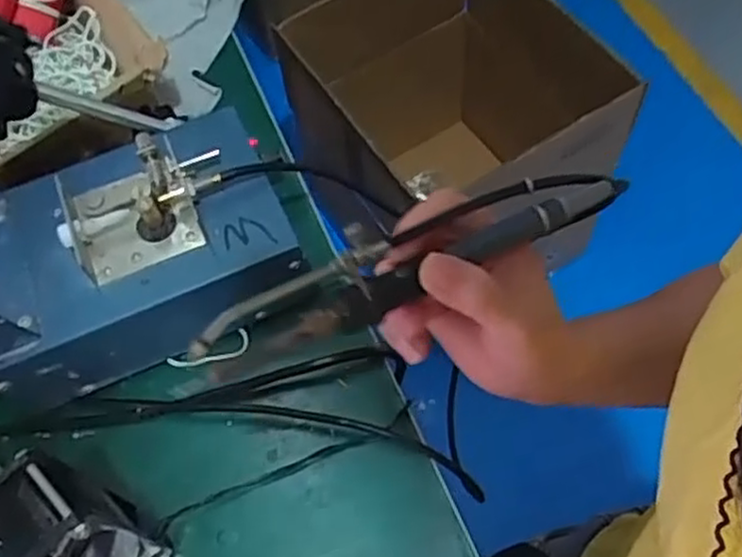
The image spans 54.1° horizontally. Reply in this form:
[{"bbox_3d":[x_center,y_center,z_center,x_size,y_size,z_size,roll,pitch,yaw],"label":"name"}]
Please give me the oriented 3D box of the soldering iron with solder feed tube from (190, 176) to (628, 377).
[{"bbox_3d":[0.028,-0.012,0.308,0.207,0.026,0.026,-22,63,-20],"label":"soldering iron with solder feed tube"}]

